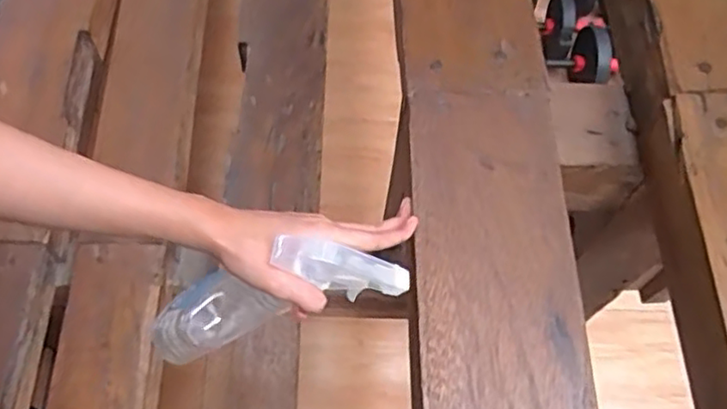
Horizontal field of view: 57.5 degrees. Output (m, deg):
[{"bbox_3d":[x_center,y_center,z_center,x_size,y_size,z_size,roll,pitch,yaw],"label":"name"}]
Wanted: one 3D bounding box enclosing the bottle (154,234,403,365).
[{"bbox_3d":[-0.079,0.071,0.483,0.229,0.075,0.057,-23,56,39],"label":"bottle"}]

